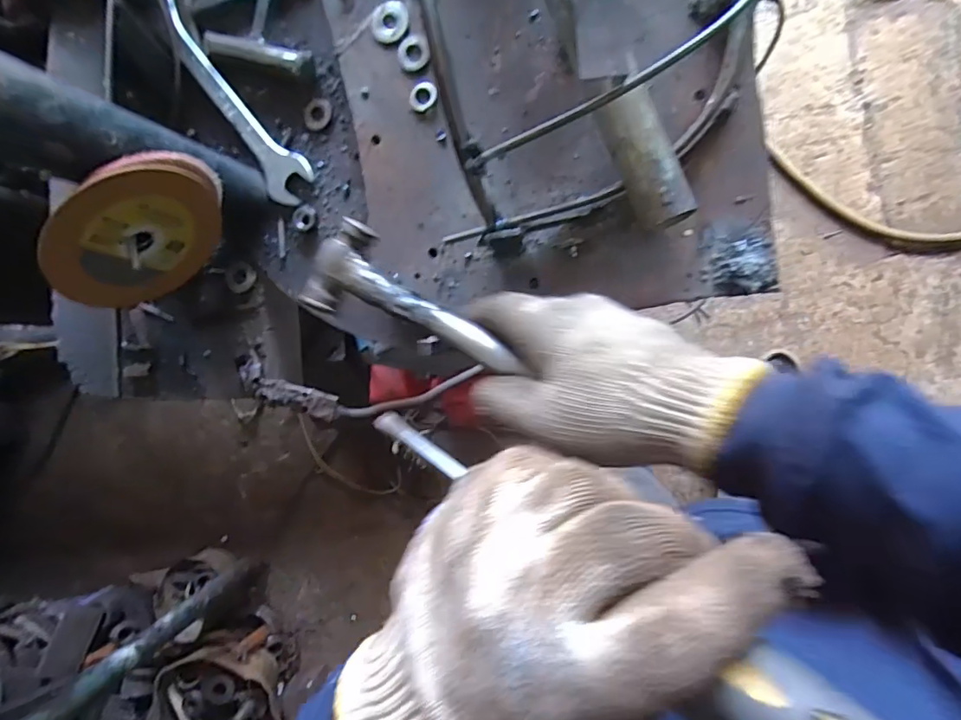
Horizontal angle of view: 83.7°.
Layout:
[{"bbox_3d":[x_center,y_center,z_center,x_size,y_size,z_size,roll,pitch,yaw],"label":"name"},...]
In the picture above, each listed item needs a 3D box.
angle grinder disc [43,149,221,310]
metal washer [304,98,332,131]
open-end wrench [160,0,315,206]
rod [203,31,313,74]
[{"bbox_3d":[-0.209,-0.078,0.334,0.015,0.104,0.107,31,97,7],"label":"angle grinder disc"},{"bbox_3d":[-0.132,-0.199,0.436,0.025,0.005,0.021,-44,85,8],"label":"metal washer"},{"bbox_3d":[-0.205,-0.218,0.440,0.039,0.012,0.203,-35,86,9],"label":"open-end wrench"},{"bbox_3d":[-0.180,-0.247,0.426,0.096,0.011,0.019,19,95,8],"label":"rod"}]

